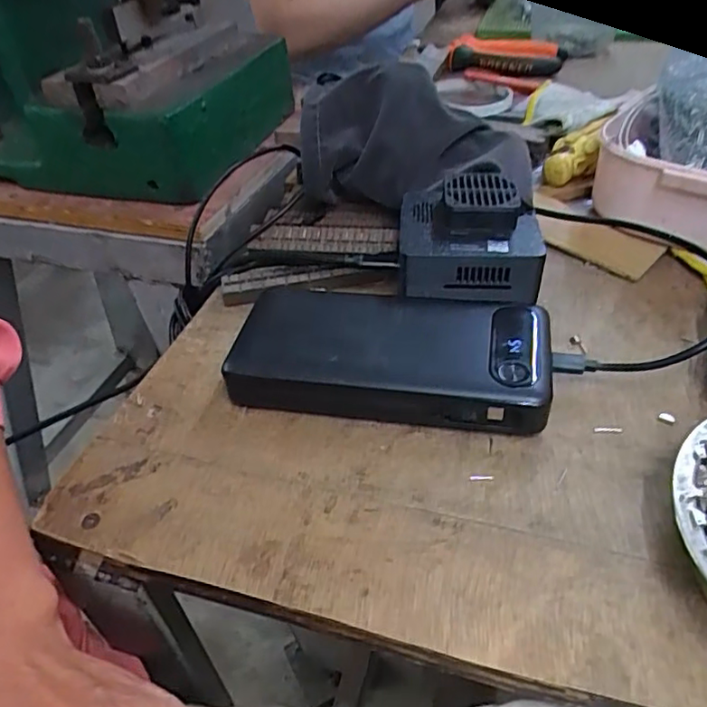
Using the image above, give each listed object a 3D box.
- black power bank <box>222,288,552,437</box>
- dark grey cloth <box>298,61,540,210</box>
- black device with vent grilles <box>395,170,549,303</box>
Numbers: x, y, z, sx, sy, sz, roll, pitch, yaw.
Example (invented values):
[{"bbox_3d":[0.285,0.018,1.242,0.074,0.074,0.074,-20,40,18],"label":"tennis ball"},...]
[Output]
[{"bbox_3d":[0.017,-0.002,0.302,0.154,0.026,0.072,6,43,12],"label":"black power bank"},{"bbox_3d":[0.037,-0.125,0.382,0.150,0.081,0.083,9,44,15],"label":"dark grey cloth"},{"bbox_3d":[0.063,-0.067,0.326,0.074,0.034,0.068,1,42,6],"label":"black device with vent grilles"}]

